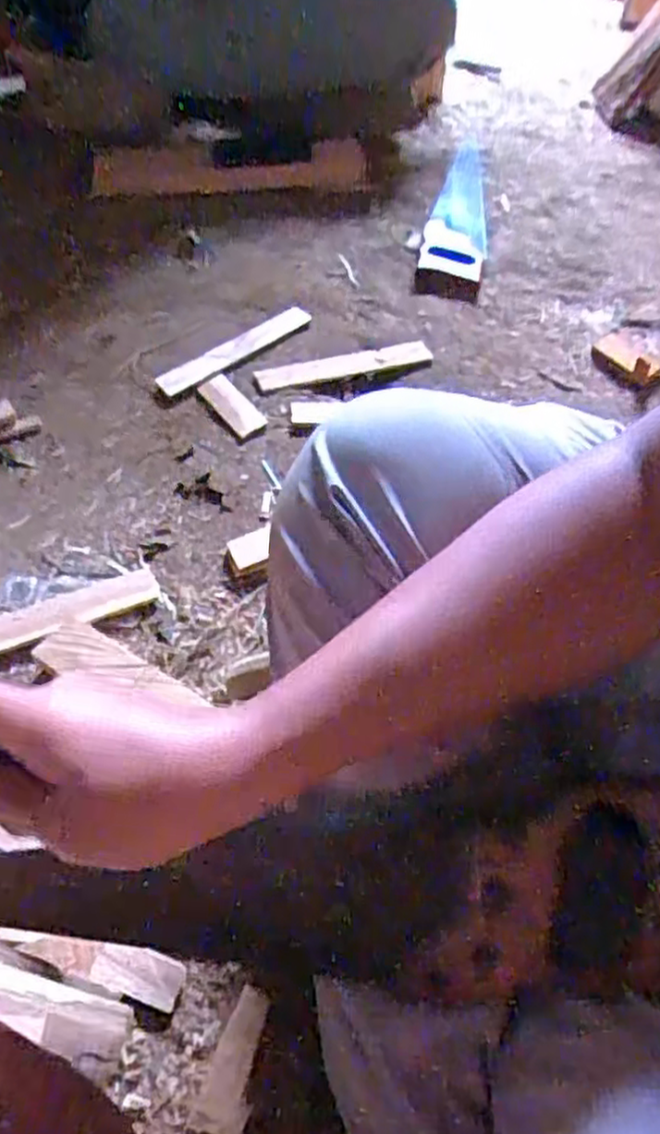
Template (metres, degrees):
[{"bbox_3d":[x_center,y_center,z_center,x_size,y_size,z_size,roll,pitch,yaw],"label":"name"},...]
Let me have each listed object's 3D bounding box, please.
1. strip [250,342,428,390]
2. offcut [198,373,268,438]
[{"bbox_3d":[0.018,-0.248,0.886,0.217,0.009,0.030,-10,53,-13],"label":"strip"},{"bbox_3d":[-0.113,-0.189,0.841,0.035,0.011,0.106,-29,60,-26],"label":"offcut"}]

